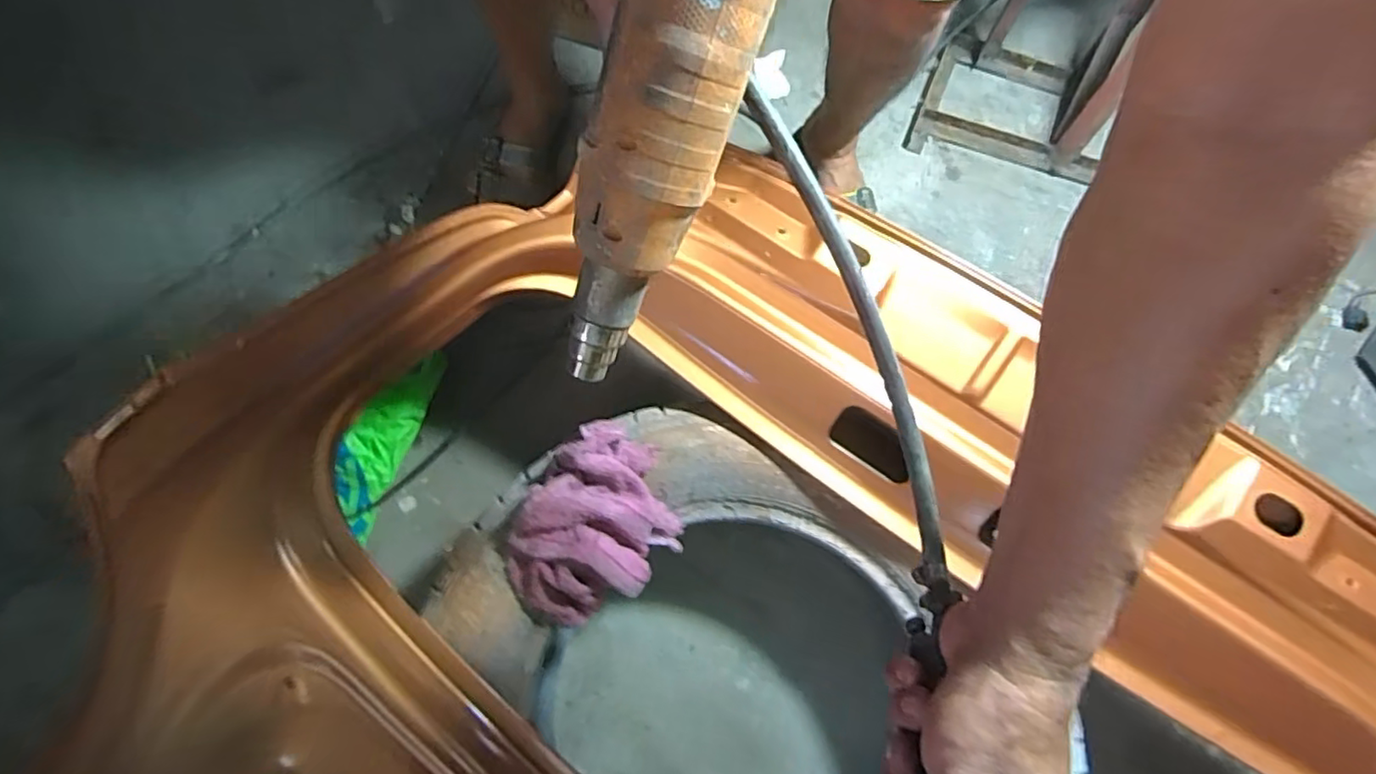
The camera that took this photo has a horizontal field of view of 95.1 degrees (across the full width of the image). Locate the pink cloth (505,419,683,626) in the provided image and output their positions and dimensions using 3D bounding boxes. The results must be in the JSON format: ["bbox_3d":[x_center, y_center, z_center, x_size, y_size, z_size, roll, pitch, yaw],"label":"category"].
[{"bbox_3d":[-0.093,0.128,0.579,0.136,0.072,0.175,43,78,12],"label":"pink cloth"}]

